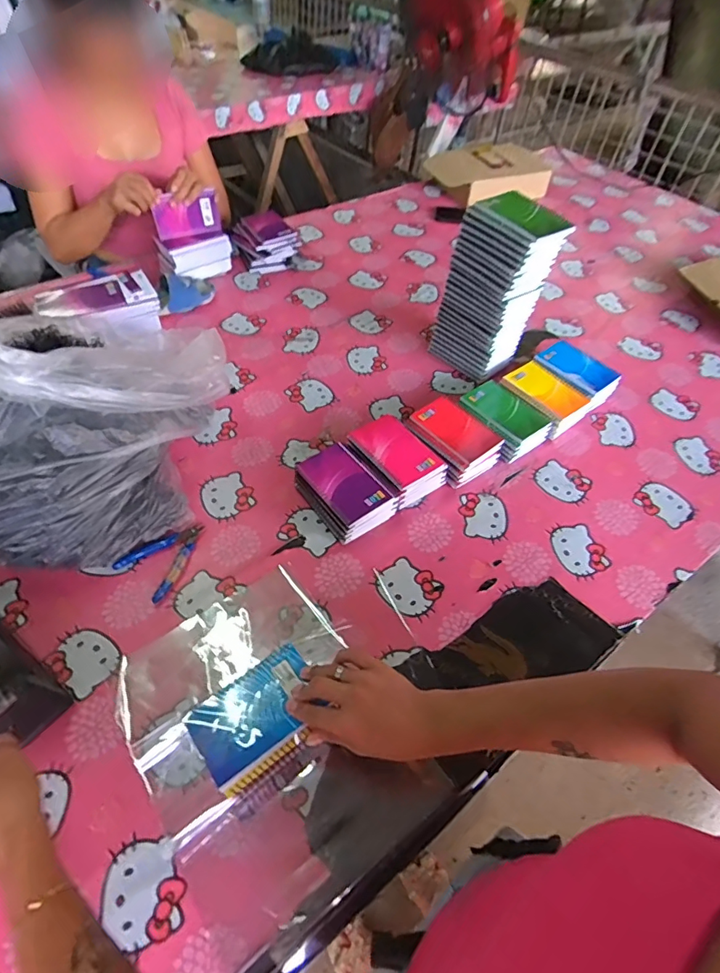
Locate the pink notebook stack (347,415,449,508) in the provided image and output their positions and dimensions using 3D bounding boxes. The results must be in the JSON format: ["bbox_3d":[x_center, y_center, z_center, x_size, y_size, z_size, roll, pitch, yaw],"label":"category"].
[{"bbox_3d":[0.058,-0.041,0.756,0.099,0.059,0.141,-28,59,-23],"label":"pink notebook stack"}]

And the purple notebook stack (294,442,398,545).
[{"bbox_3d":[-0.021,0.006,0.715,0.097,0.060,0.138,-33,61,-25],"label":"purple notebook stack"}]

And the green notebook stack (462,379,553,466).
[{"bbox_3d":[0.241,-0.111,0.826,0.102,0.050,0.139,-25,58,-21],"label":"green notebook stack"}]

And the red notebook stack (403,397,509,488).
[{"bbox_3d":[0.150,-0.075,0.794,0.105,0.052,0.138,-33,61,-25],"label":"red notebook stack"}]

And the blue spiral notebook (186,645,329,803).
[{"bbox_3d":[-0.102,0.235,0.510,0.129,0.011,0.091,-32,60,-25],"label":"blue spiral notebook"}]

